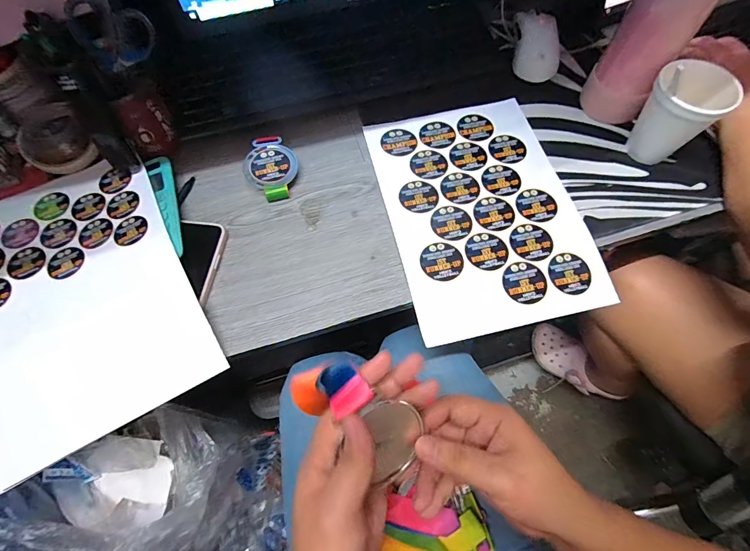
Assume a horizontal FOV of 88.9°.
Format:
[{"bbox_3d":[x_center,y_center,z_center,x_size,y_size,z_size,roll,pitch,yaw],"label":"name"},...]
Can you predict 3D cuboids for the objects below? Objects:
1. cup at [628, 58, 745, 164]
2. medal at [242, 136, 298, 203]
[{"bbox_3d":[0.332,-0.174,0.425,0.078,0.103,0.070,-30,68,-13],"label":"cup"},{"bbox_3d":[-0.126,-0.129,0.464,0.060,0.022,0.082,-16,66,-7],"label":"medal"}]

